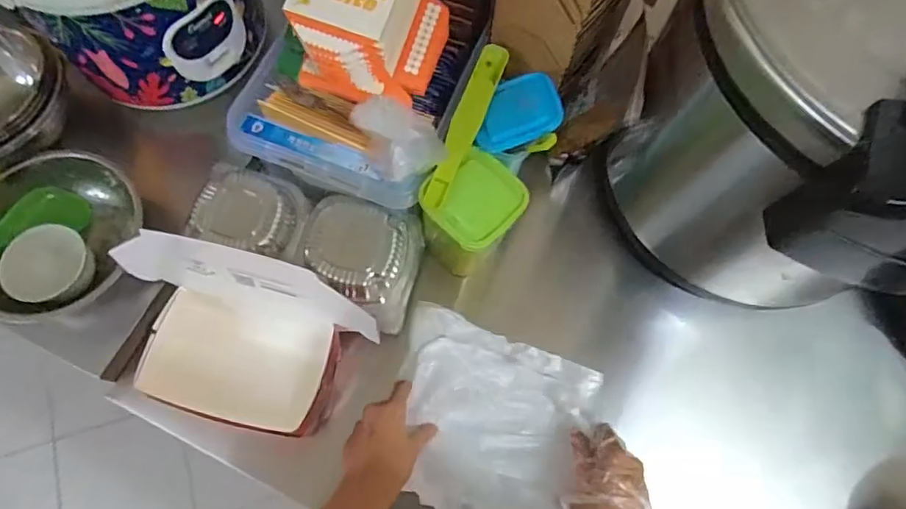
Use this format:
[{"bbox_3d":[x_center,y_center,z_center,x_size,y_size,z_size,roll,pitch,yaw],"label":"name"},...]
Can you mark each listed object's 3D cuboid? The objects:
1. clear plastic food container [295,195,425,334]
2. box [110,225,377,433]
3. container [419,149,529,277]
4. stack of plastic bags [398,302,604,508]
[{"bbox_3d":[-0.105,0.007,0.618,0.125,0.077,0.126,12,71,2],"label":"clear plastic food container"},{"bbox_3d":[-0.223,0.091,0.574,0.248,0.113,0.165,11,71,2],"label":"box"},{"bbox_3d":[0.020,-0.035,0.641,0.098,0.169,0.091,41,74,11],"label":"container"},{"bbox_3d":[0.034,0.195,0.628,0.227,0.024,0.209,22,75,-2],"label":"stack of plastic bags"}]

